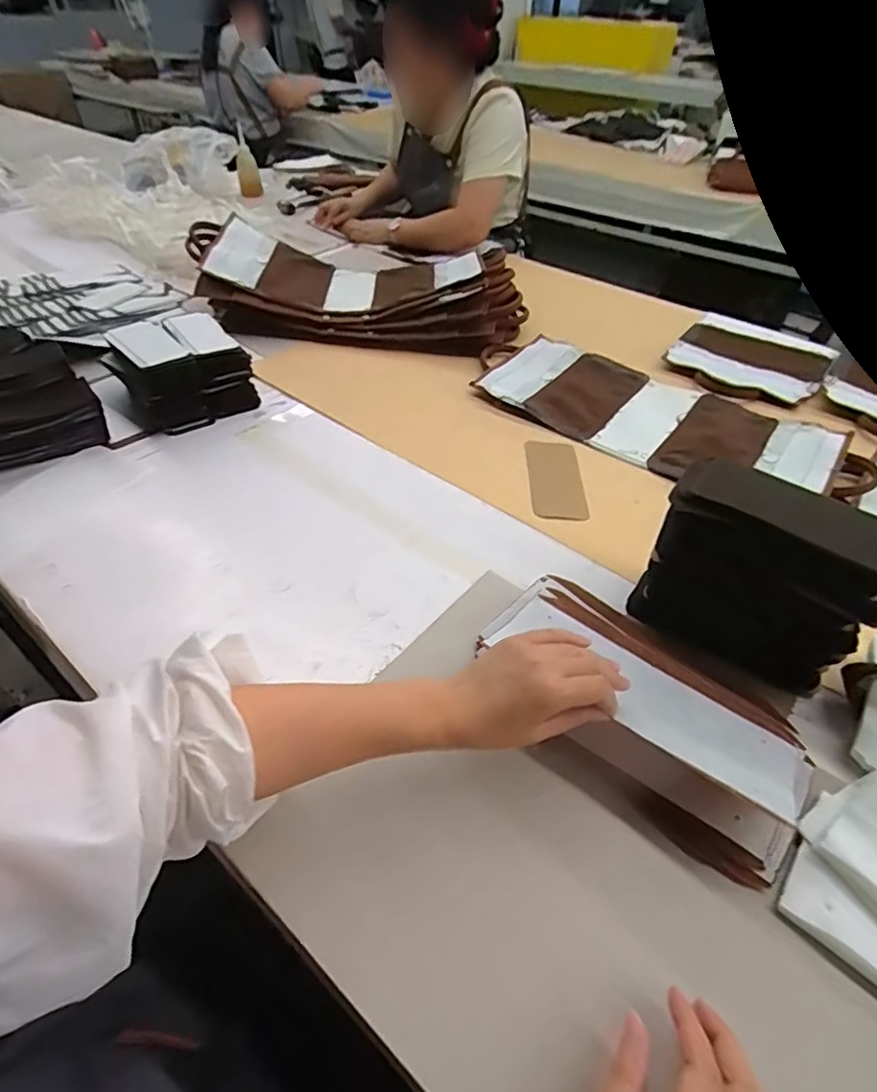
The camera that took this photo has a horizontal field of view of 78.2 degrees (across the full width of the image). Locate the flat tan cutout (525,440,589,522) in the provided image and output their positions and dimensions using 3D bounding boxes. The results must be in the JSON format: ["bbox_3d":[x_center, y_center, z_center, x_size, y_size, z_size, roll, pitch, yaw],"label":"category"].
[{"bbox_3d":[0.160,-0.093,0.741,0.069,0.006,0.165,-2,46,4],"label":"flat tan cutout"}]

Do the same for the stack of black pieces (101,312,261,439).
[{"bbox_3d":[-0.390,-0.266,0.814,0.158,0.098,0.179,-30,54,-27],"label":"stack of black pieces"}]

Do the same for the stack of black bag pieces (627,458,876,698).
[{"bbox_3d":[0.297,0.025,0.500,0.187,0.166,0.088,31,53,25],"label":"stack of black bag pieces"}]

